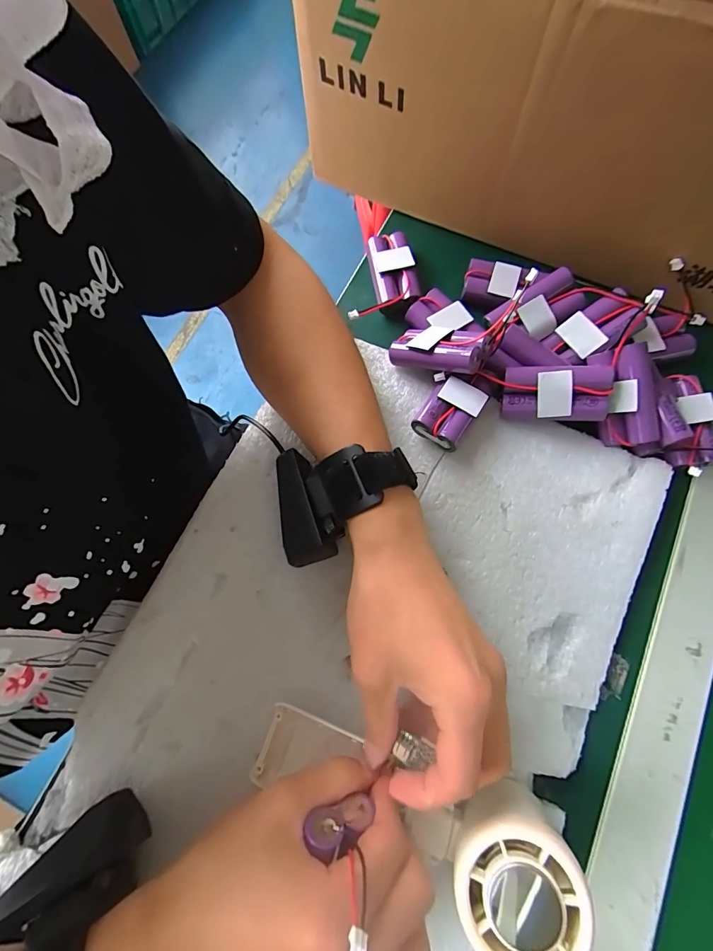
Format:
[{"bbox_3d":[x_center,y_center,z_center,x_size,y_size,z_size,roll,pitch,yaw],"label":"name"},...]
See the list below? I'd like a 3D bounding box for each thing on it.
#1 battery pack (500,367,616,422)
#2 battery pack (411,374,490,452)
[{"bbox_3d":[0.134,-0.054,0.268,0.066,0.015,0.038,3,114,16],"label":"battery pack"},{"bbox_3d":[0.068,-0.047,0.279,0.034,0.022,0.055,33,77,10],"label":"battery pack"}]

